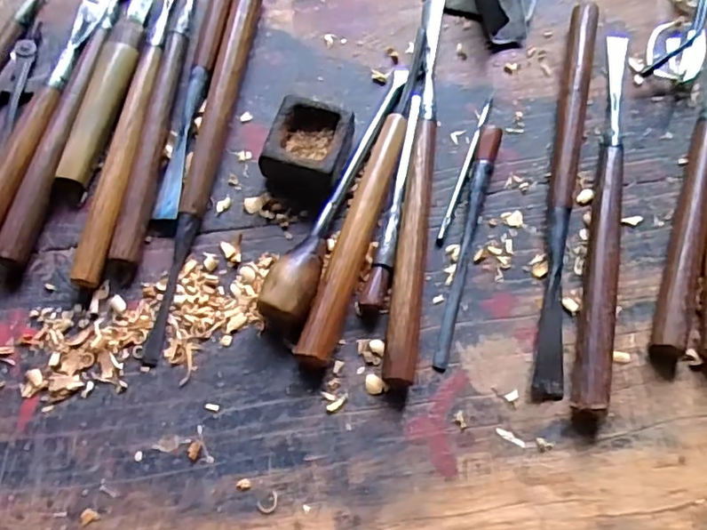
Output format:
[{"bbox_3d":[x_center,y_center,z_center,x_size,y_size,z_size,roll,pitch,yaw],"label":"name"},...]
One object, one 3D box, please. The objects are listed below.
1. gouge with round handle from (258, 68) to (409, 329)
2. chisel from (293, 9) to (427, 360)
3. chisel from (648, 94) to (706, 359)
[{"bbox_3d":[-0.009,-0.051,0.350,0.025,0.029,0.187,19,72,6],"label":"gouge with round handle"},{"bbox_3d":[0.012,-0.052,0.355,0.019,0.018,0.228,17,71,6],"label":"chisel"},{"bbox_3d":[0.216,-0.064,0.362,0.021,0.014,0.254,21,72,7],"label":"chisel"}]

